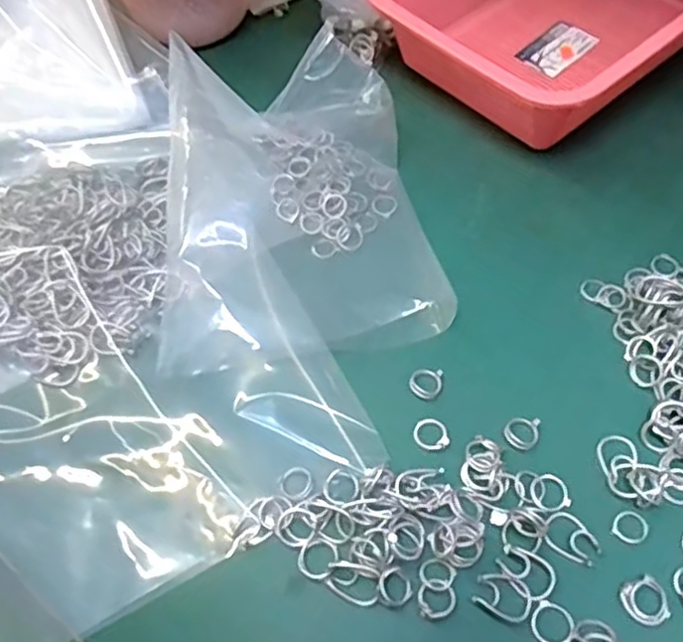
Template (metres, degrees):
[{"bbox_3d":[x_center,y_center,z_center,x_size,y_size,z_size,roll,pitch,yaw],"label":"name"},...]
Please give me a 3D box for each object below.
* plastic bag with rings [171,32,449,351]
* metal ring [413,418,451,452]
[{"bbox_3d":[-0.010,-0.106,0.495,0.146,0.063,0.278,-29,60,-12],"label":"plastic bag with rings"},{"bbox_3d":[0.055,0.070,0.417,0.020,0.004,0.022,-2,58,4],"label":"metal ring"}]

